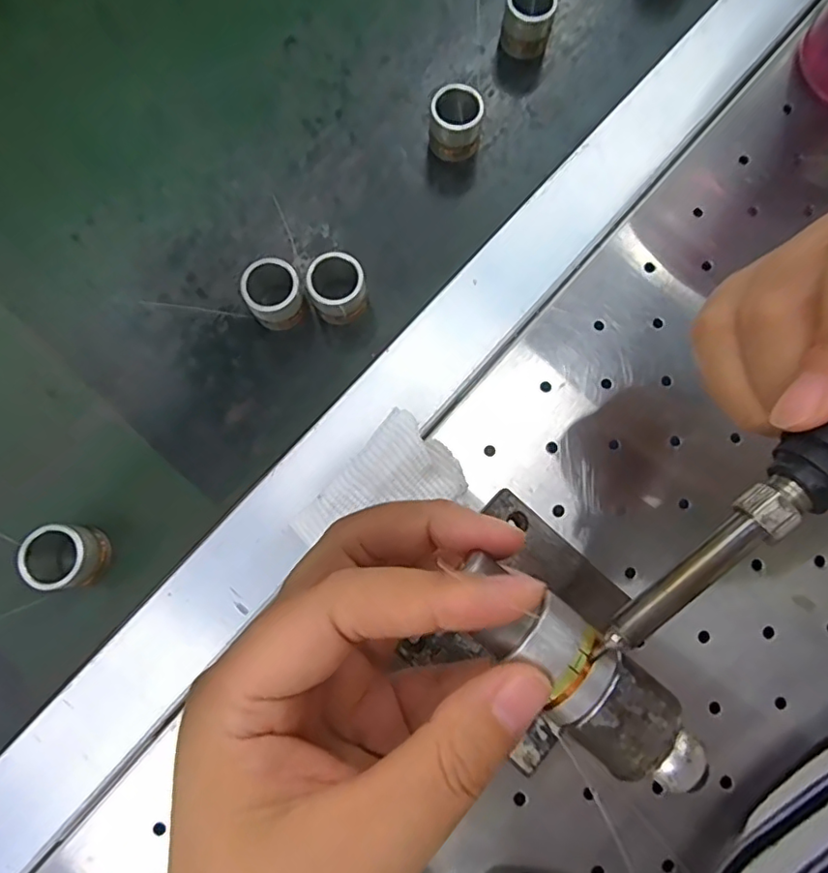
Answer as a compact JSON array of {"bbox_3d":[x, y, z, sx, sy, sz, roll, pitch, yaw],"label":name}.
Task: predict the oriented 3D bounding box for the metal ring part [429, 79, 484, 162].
[{"bbox_3d":[0.020,-0.148,0.271,0.024,0.025,0.027,9,78,1],"label":"metal ring part"}]

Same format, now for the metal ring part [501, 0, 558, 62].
[{"bbox_3d":[0.057,-0.207,0.282,0.023,0.028,0.021,12,78,1],"label":"metal ring part"}]

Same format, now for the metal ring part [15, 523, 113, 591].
[{"bbox_3d":[-0.141,0.050,0.232,0.025,0.026,0.024,-7,79,-3],"label":"metal ring part"}]

